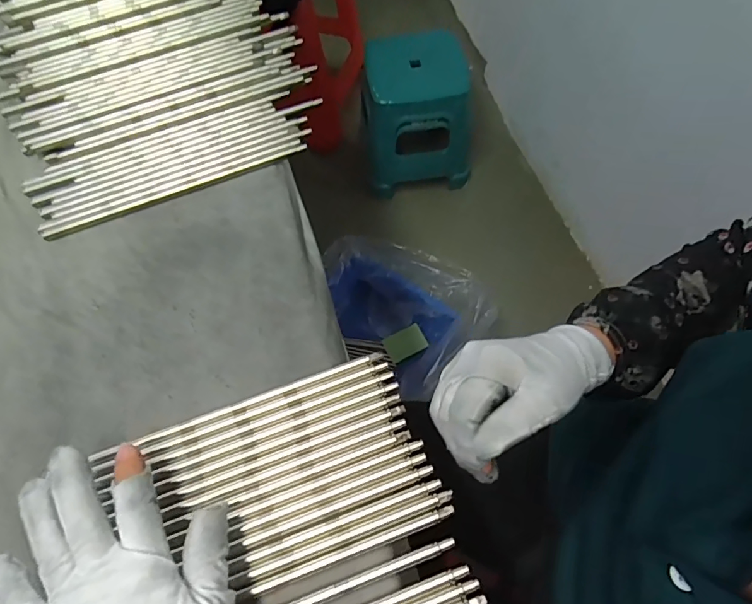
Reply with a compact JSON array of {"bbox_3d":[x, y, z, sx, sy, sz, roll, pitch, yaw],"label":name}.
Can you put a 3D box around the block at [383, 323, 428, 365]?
[{"bbox_3d":[0.068,0.096,1.076,0.088,0.024,0.065,-29,65,-9],"label":"block"}]

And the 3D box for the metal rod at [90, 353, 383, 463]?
[{"bbox_3d":[-0.088,0.067,0.301,0.191,0.004,0.008,-20,64,-6],"label":"metal rod"}]

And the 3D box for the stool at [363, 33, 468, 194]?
[{"bbox_3d":[0.098,-0.501,1.210,0.266,0.332,0.271,-11,63,0],"label":"stool"}]

